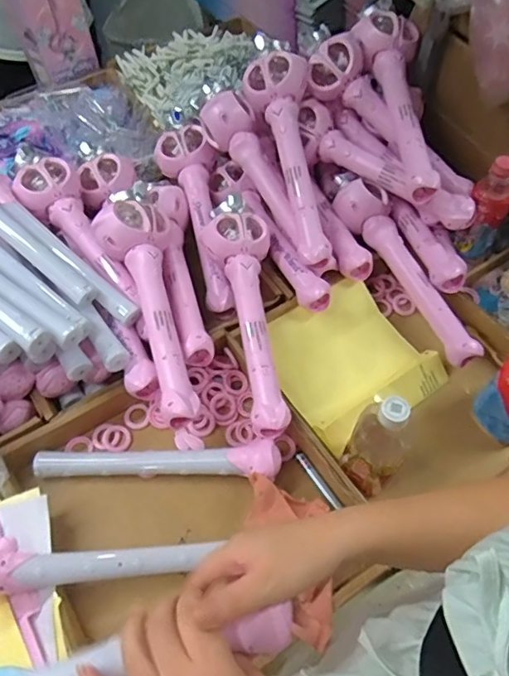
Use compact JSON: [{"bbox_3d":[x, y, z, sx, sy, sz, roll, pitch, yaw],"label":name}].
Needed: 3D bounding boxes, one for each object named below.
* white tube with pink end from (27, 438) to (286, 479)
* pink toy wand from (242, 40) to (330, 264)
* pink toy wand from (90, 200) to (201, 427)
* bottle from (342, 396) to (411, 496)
[{"bbox_3d":[-0.125,0.159,0.670,0.313,0.036,0.046,0,59,-1],"label":"white tube with pink end"},{"bbox_3d":[0.061,-0.283,0.827,0.098,0.101,0.357,-11,84,-7],"label":"pink toy wand"},{"bbox_3d":[-0.141,-0.049,0.692,0.103,0.070,0.328,-13,60,-9],"label":"pink toy wand"},{"bbox_3d":[0.149,0.124,0.617,0.070,0.174,0.069,31,63,17],"label":"bottle"}]

